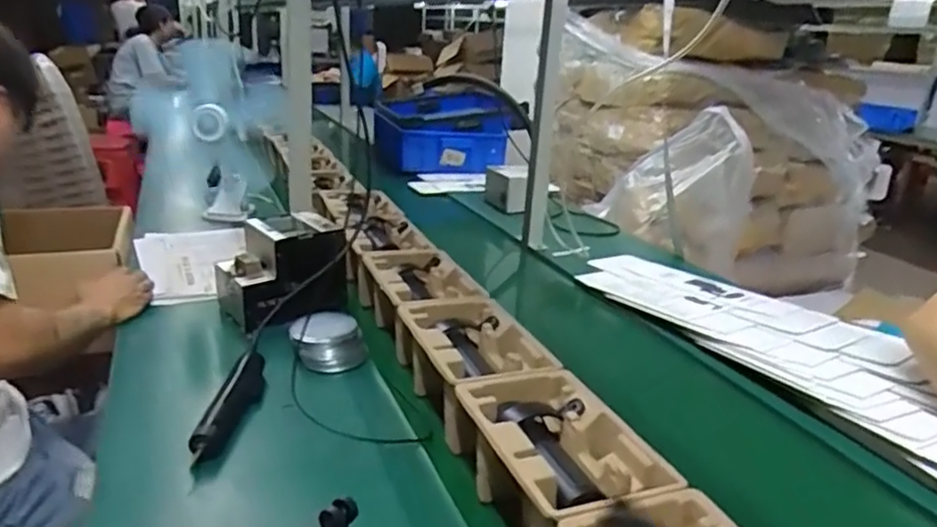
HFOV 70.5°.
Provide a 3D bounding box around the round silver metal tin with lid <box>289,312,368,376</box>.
[{"bbox_3d":[-0.212,0.115,1.000,0.111,0.062,0.109,1,20,-11],"label":"round silver metal tin with lid"}]

